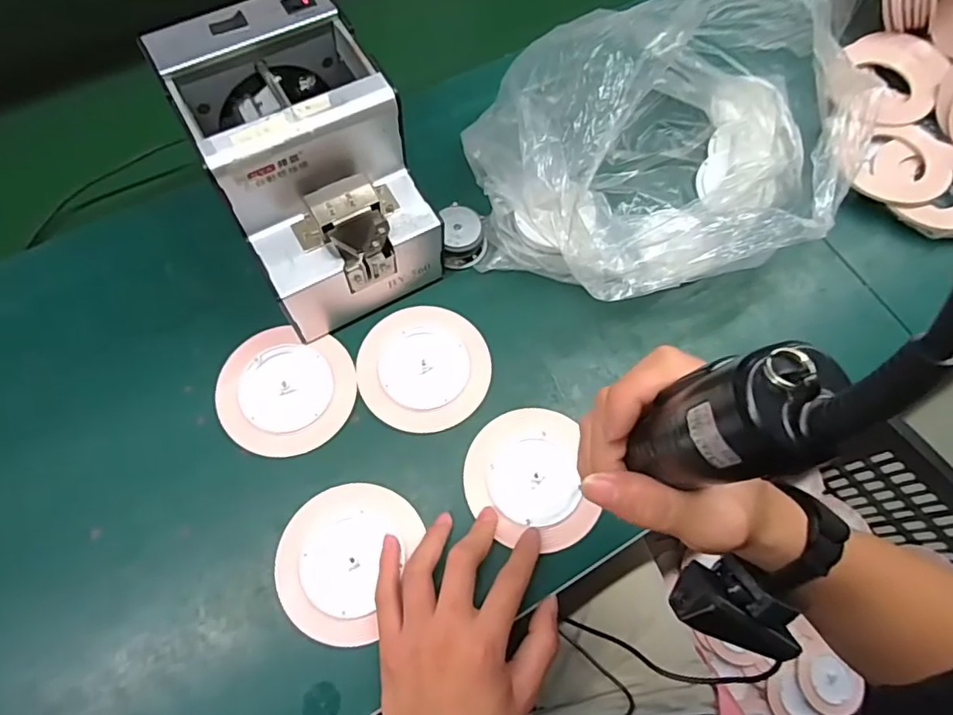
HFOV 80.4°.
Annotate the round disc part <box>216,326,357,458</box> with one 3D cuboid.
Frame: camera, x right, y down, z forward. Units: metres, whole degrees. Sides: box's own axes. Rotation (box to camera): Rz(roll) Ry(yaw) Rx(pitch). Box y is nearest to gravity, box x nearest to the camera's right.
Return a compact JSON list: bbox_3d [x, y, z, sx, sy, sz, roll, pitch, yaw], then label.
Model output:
[{"bbox_3d":[-0.144,0.025,0.425,0.098,0.004,0.095,1,68,-2],"label":"round disc part"}]

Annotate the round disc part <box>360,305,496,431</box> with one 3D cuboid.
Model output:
[{"bbox_3d":[-0.040,0.007,0.438,0.099,0.004,0.098,0,72,-1],"label":"round disc part"}]

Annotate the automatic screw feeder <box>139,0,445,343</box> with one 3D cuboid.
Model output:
[{"bbox_3d":[-0.118,-0.135,0.414,0.125,0.144,0.175,-25,73,-11],"label":"automatic screw feeder"}]

